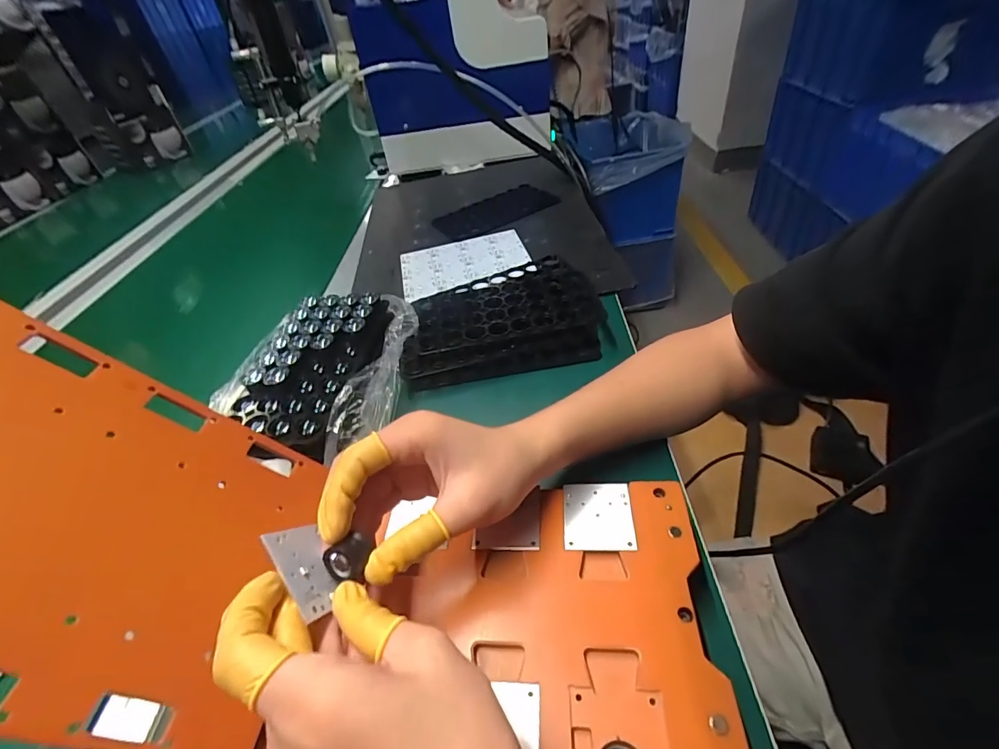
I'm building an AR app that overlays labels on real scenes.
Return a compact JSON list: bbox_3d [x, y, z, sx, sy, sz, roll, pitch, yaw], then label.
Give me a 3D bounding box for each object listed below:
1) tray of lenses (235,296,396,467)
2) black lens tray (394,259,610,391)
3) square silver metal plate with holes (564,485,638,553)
[{"bbox_3d":[-0.176,-0.016,0.421,0.099,0.029,0.196,1,43,12],"label":"tray of lenses"},{"bbox_3d":[-0.003,-0.065,0.485,0.210,0.032,0.153,-16,42,-6],"label":"black lens tray"},{"bbox_3d":[0.065,0.092,0.292,0.044,0.005,0.047,-3,43,9],"label":"square silver metal plate with holes"}]

